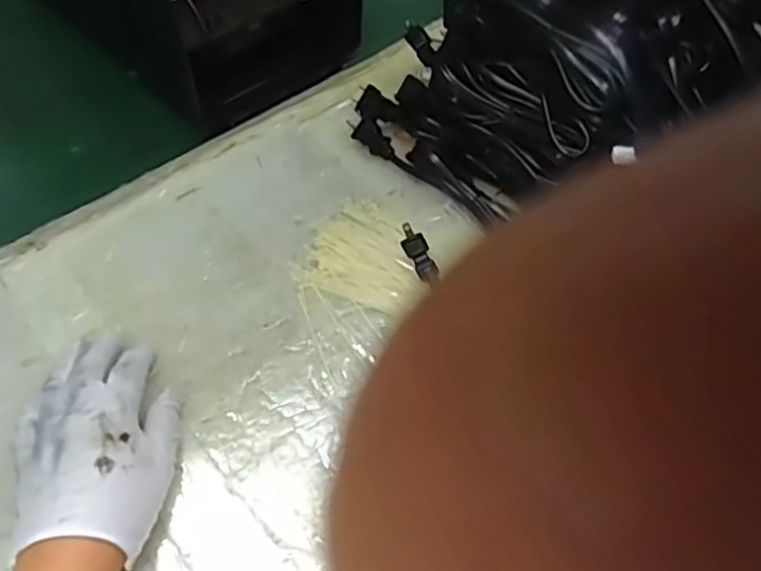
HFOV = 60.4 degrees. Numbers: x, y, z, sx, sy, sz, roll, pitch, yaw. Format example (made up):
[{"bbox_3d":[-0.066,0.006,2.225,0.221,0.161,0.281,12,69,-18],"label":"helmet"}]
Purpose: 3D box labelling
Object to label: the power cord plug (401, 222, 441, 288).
[{"bbox_3d":[0.028,-0.022,0.494,0.017,0.023,0.048,-21,60,-16],"label":"power cord plug"}]

